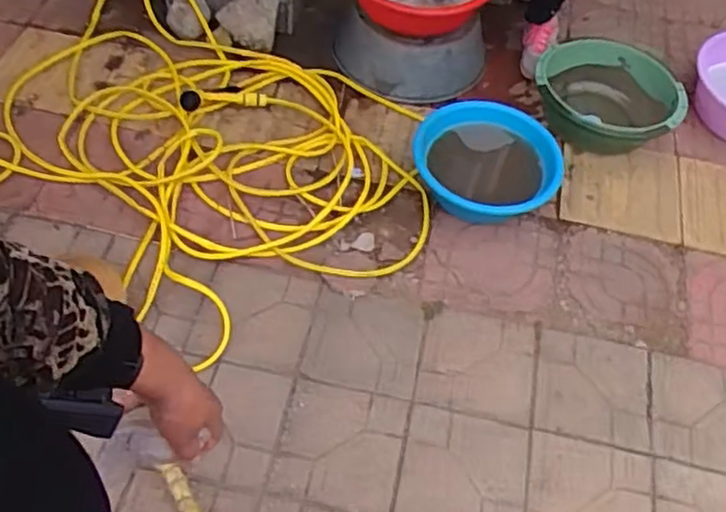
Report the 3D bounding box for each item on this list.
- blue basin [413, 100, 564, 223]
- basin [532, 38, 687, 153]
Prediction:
[{"bbox_3d":[0.279,-0.222,1.630,0.300,0.131,0.313,2,56,-3],"label":"blue basin"},{"bbox_3d":[0.609,-0.392,1.773,0.342,0.150,0.342,2,56,-3],"label":"basin"}]

